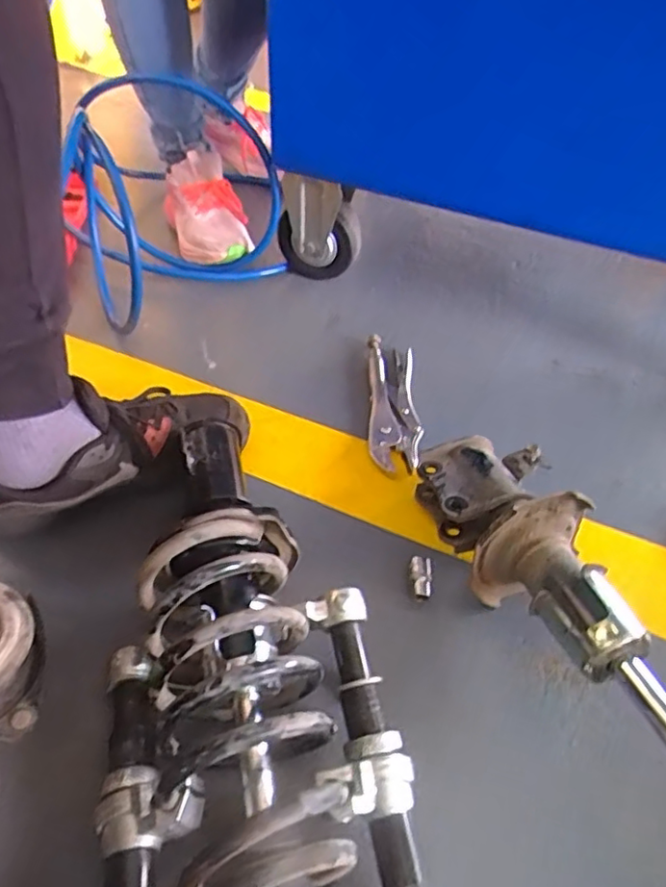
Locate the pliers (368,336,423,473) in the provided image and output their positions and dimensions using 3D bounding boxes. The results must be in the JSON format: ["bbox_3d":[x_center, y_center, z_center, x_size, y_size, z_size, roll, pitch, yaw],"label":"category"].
[{"bbox_3d":[0.073,-0.053,0.748,0.058,0.018,0.212,3,47,0],"label":"pliers"}]

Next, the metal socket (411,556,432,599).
[{"bbox_3d":[0.083,0.129,0.586,0.019,0.024,0.038,7,47,3],"label":"metal socket"}]

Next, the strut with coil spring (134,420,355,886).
[{"bbox_3d":[-0.081,0.138,0.477,0.122,0.104,0.393,-9,50,-11],"label":"strut with coil spring"}]

